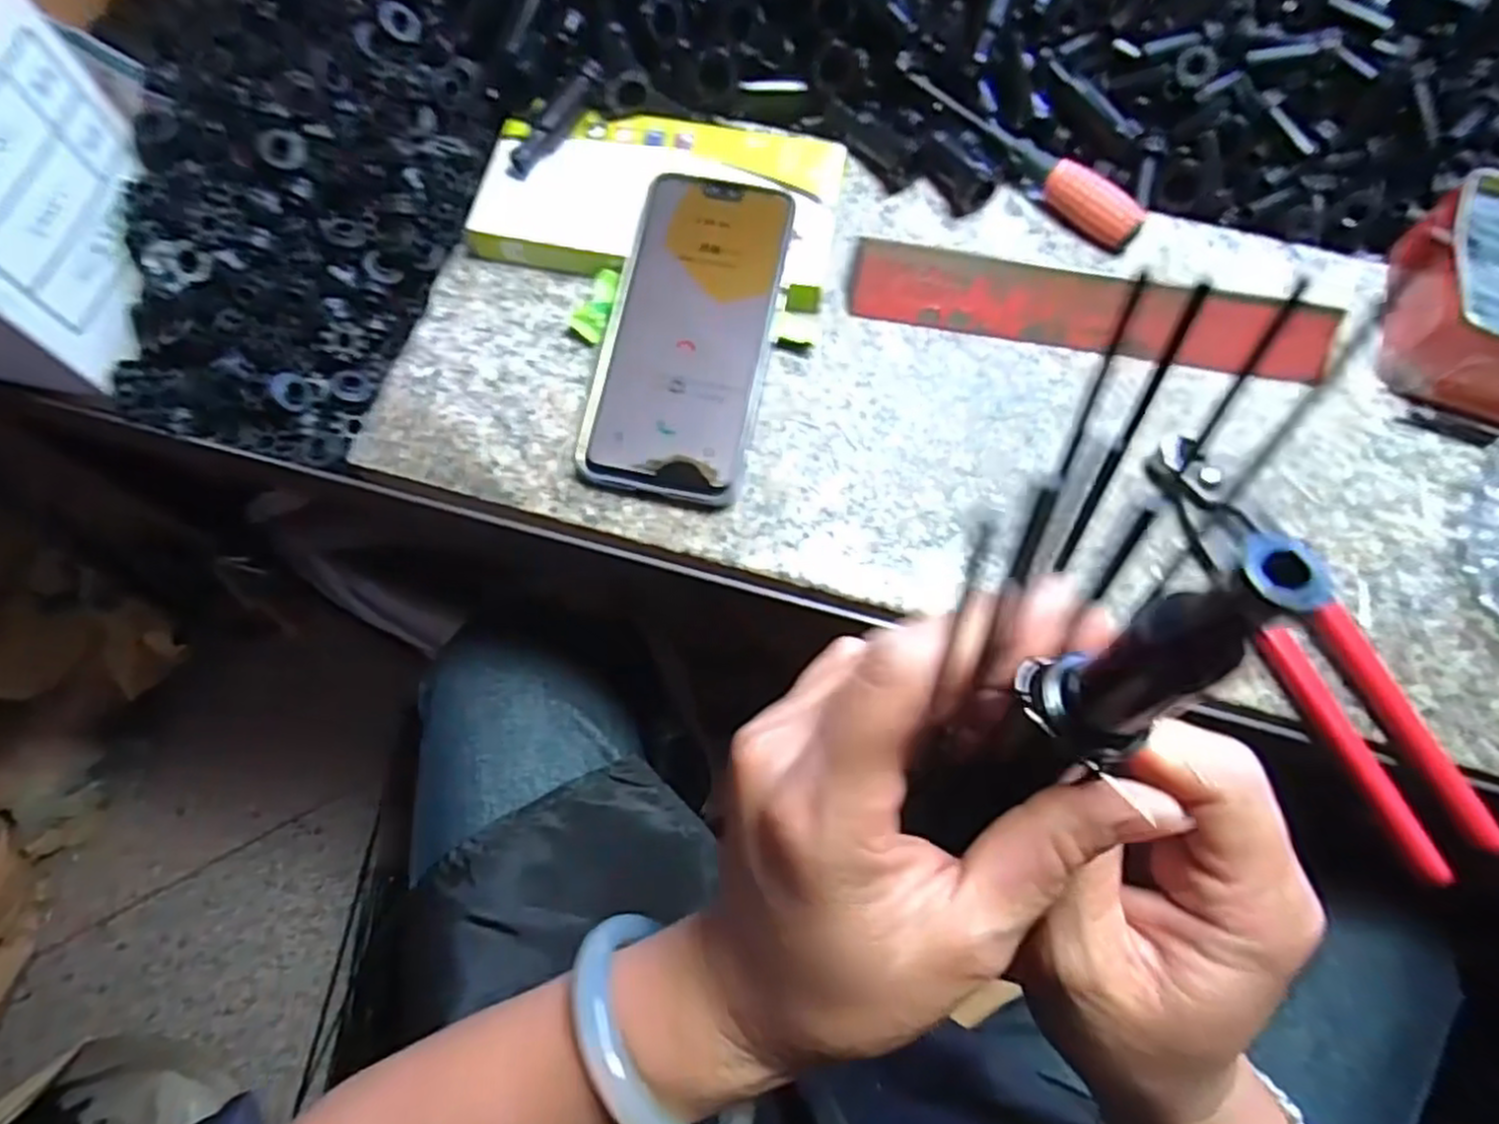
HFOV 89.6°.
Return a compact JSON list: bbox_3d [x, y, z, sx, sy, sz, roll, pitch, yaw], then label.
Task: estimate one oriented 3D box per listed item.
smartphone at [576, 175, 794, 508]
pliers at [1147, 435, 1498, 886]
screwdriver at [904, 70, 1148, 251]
[{"bbox_3d":[-0.028,-0.107,0.353,0.075,0.006,0.156,11,80,4],"label":"smartphone"},{"bbox_3d":[0.232,0.031,0.317,0.042,0.017,0.193,-24,73,-9],"label":"pliers"},{"bbox_3d":[0.143,-0.213,0.397,0.144,0.017,0.019,41,75,12],"label":"screwdriver"}]

